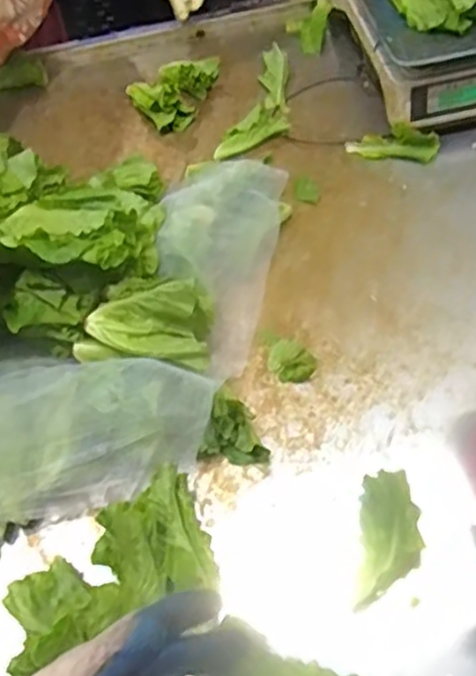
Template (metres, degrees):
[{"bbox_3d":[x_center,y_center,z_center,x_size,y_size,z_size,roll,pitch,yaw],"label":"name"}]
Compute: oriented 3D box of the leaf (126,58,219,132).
[{"bbox_3d":[-0.075,-0.335,0.923,0.123,0.050,0.101,-30,57,-16],"label":"leaf"}]

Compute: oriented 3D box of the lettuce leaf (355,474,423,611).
[{"bbox_3d":[0.124,0.165,0.570,0.049,0.023,0.109,3,54,8],"label":"lettuce leaf"}]

